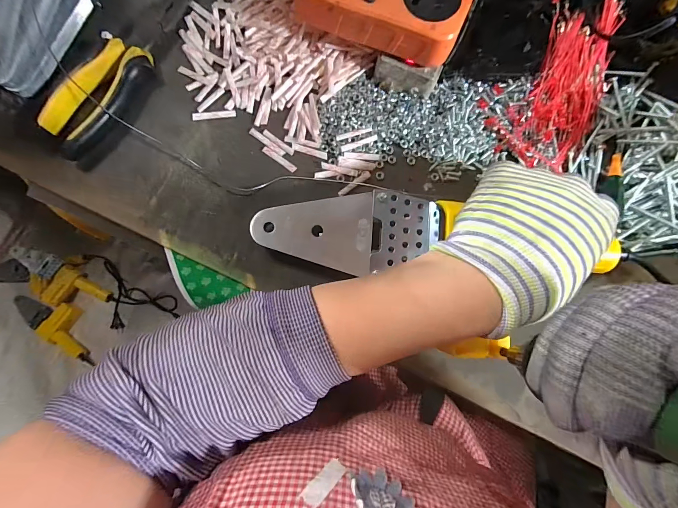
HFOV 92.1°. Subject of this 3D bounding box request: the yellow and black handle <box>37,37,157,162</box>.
[{"bbox_3d":[-0.190,-0.125,0.262,0.046,0.028,0.101,34,83,1],"label":"yellow and black handle"}]

